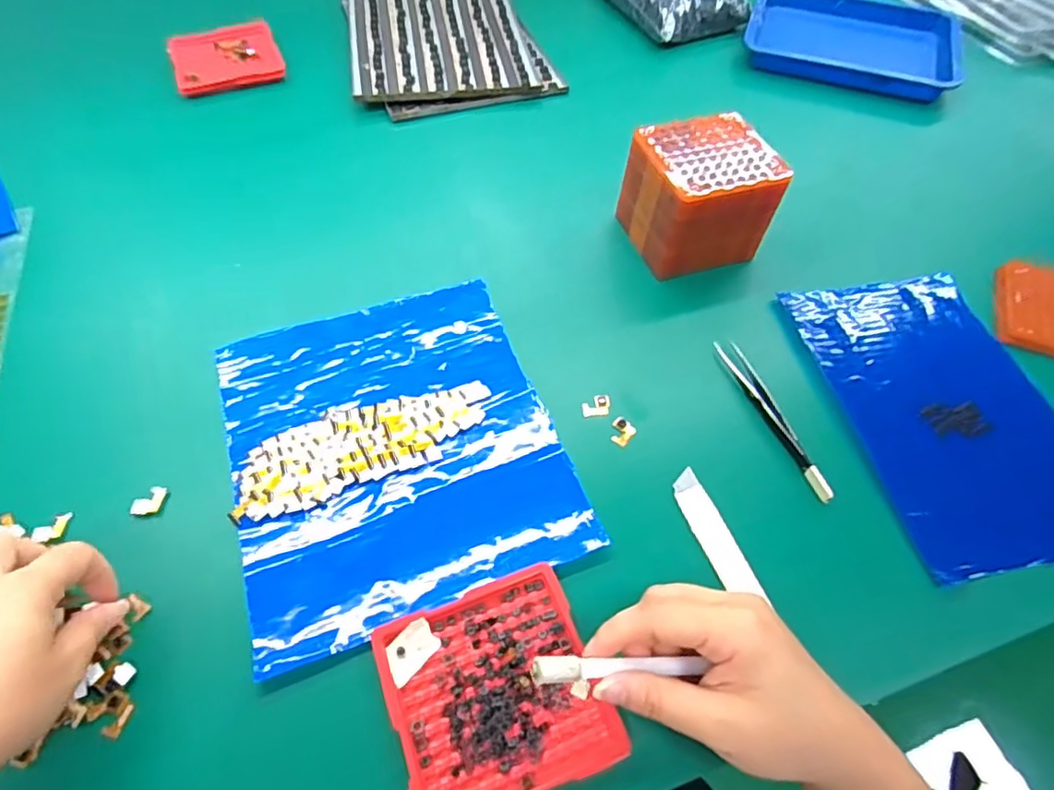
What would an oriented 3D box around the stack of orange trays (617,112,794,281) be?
[{"bbox_3d":[0.132,-0.152,0.476,0.095,0.079,0.087,-16,58,-12],"label":"stack of orange trays"}]

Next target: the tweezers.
[{"bbox_3d":[0.161,0.012,0.401,0.013,0.011,0.126,-14,58,-11],"label":"tweezers"}]

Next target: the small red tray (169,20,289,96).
[{"bbox_3d":[-0.308,-0.348,0.634,0.103,0.011,0.109,-16,59,-12],"label":"small red tray"}]

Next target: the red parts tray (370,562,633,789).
[{"bbox_3d":[-0.016,0.146,0.305,0.099,0.012,0.099,-18,59,-14],"label":"red parts tray"}]

